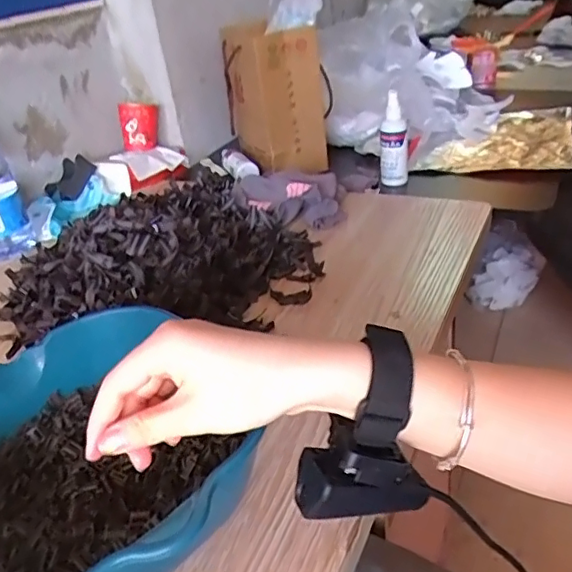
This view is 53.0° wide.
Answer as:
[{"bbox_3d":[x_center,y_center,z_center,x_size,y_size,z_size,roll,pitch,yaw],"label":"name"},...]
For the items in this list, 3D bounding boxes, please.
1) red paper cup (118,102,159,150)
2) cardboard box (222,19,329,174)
[{"bbox_3d":[-0.251,-0.281,0.984,0.065,0.074,0.072,-13,32,-7],"label":"red paper cup"},{"bbox_3d":[-0.013,-0.305,0.913,0.121,0.194,0.137,-21,34,-20],"label":"cardboard box"}]

